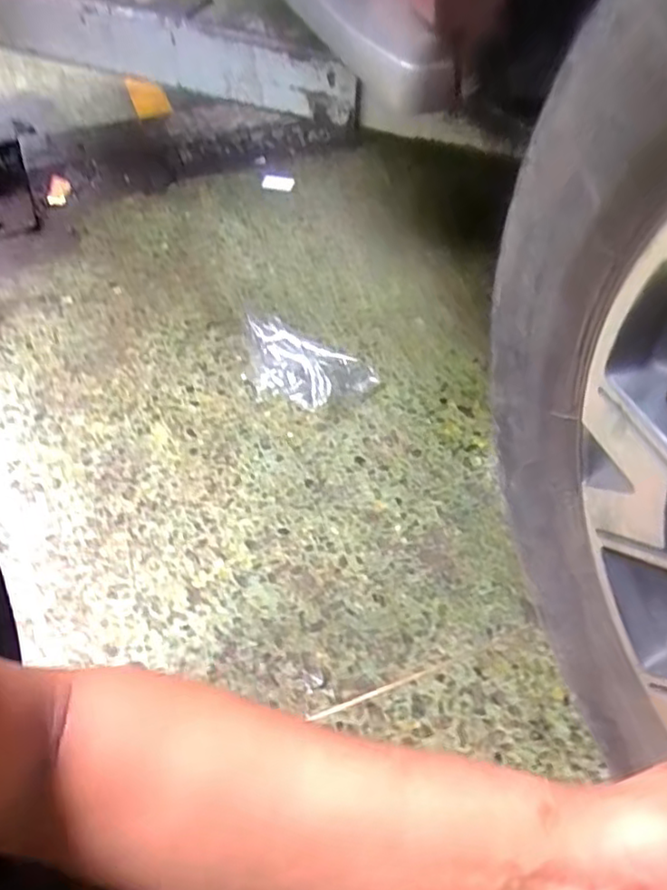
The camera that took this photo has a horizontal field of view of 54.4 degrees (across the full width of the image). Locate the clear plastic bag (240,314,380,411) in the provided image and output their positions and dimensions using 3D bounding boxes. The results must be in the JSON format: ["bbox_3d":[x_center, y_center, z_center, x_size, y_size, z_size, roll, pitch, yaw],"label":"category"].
[{"bbox_3d":[-0.041,-0.122,1.016,0.221,0.051,0.142,9,53,7],"label":"clear plastic bag"}]

